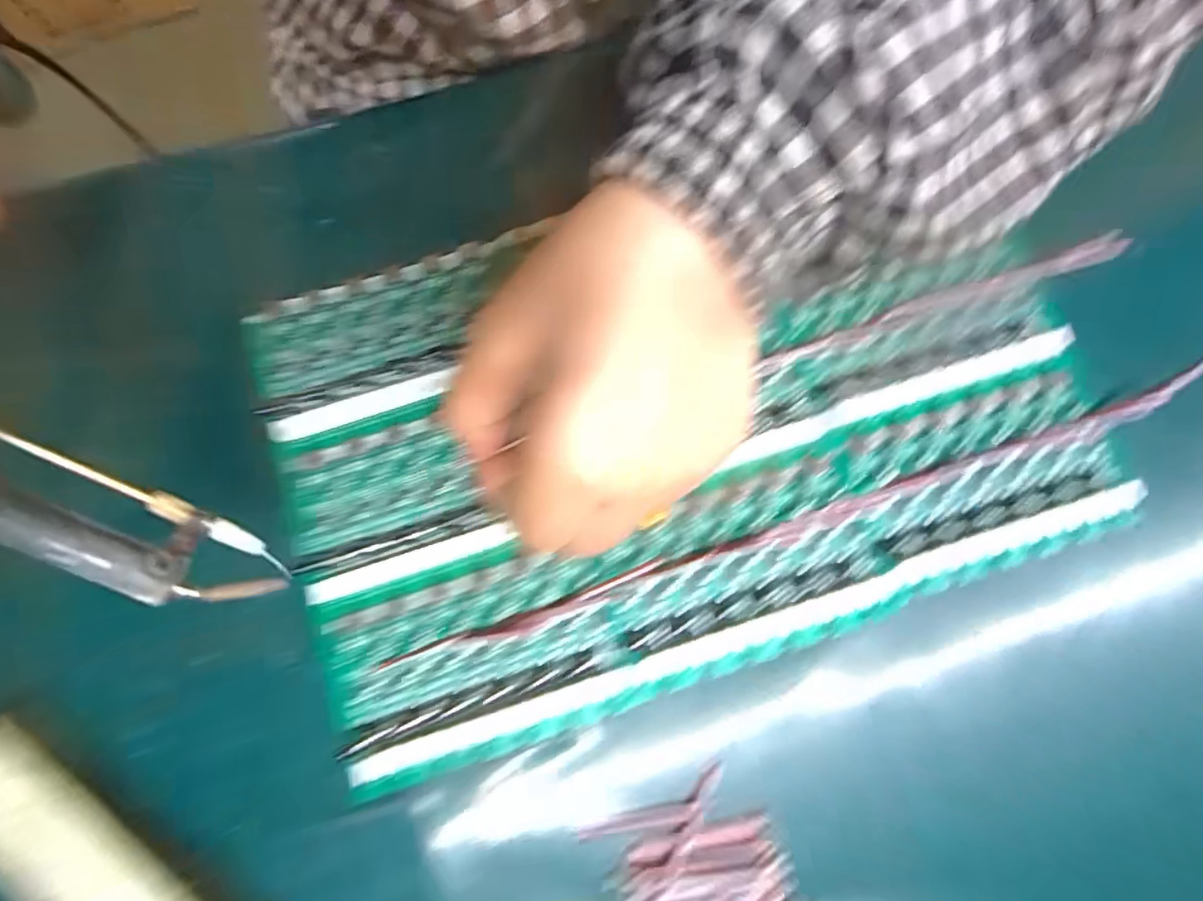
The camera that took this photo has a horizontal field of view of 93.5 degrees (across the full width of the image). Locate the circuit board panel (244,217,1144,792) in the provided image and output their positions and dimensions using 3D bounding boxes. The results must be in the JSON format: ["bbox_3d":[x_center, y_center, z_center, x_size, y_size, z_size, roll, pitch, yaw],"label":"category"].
[{"bbox_3d":[0.029,-0.010,0.221,0.298,0.014,0.185,-17,78,-5],"label":"circuit board panel"}]

